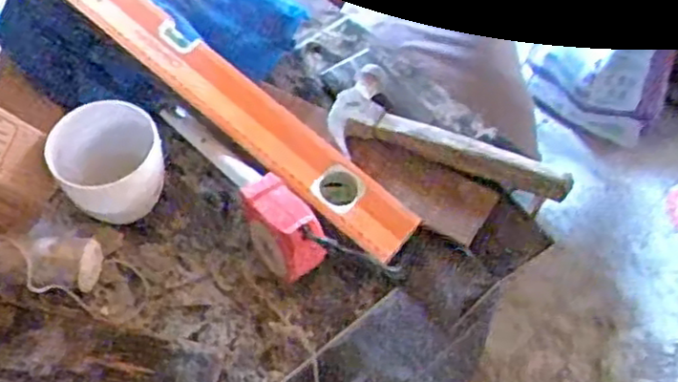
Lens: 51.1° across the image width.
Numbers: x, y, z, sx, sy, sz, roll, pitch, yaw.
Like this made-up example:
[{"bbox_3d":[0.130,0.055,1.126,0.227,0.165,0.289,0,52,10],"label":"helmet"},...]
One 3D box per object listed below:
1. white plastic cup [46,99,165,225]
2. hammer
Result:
[{"bbox_3d":[-0.204,-0.019,0.643,0.088,0.083,0.094,-1,54,1],"label":"white plastic cup"},{"bbox_3d":[0.110,-0.052,0.692,0.236,0.038,0.103,18,56,15],"label":"hammer"}]

